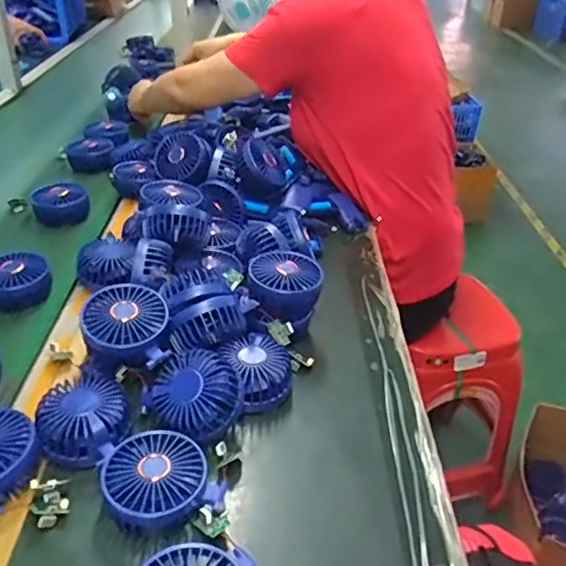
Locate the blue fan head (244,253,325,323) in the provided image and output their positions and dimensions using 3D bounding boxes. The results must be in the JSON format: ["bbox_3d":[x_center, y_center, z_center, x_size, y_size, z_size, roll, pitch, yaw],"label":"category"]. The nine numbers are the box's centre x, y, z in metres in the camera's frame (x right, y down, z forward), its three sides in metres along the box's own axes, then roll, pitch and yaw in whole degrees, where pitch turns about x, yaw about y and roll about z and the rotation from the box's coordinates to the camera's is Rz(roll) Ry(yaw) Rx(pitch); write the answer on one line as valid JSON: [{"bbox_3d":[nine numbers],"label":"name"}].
[{"bbox_3d":[0.002,0.001,0.699,0.090,0.050,0.089,-1,34,-6],"label":"blue fan head"}]

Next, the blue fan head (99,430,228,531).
[{"bbox_3d":[-0.105,0.173,0.502,0.094,0.035,0.091,-21,40,-31],"label":"blue fan head"}]

